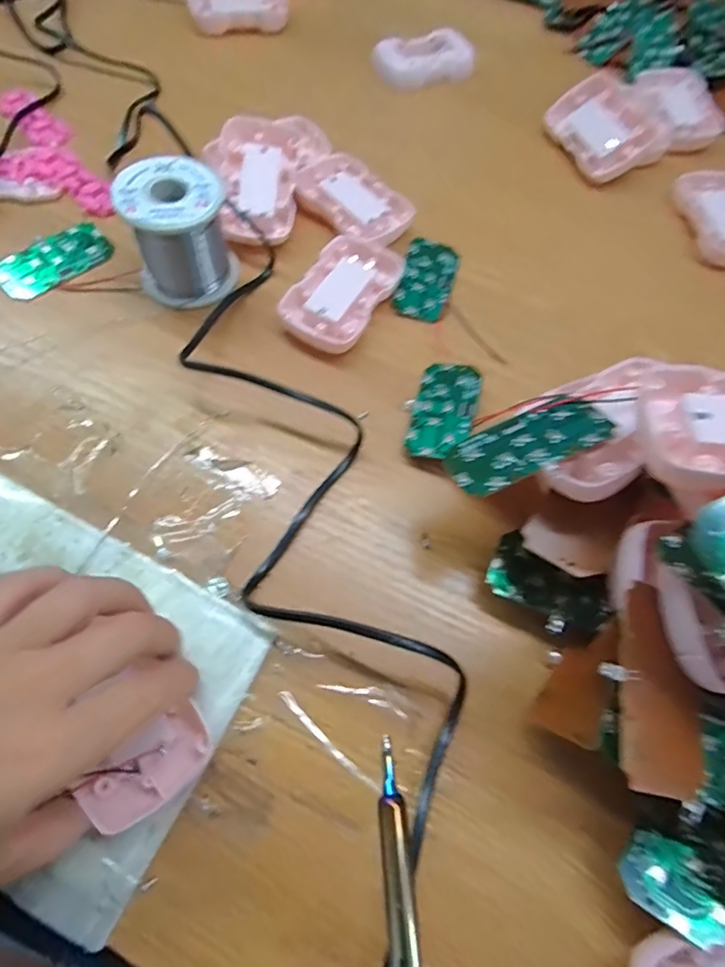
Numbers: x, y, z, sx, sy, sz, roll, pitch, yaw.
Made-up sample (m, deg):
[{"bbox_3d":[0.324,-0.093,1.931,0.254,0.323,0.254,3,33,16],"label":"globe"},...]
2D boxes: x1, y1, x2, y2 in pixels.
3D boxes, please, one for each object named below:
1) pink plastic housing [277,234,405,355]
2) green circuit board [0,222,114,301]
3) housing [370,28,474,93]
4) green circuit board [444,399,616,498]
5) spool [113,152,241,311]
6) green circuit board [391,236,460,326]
[{"bbox_3d":[-0.013,-0.128,0.359,0.052,0.015,0.095,28,66,10],"label":"pink plastic housing"},{"bbox_3d":[-0.208,-0.151,0.364,0.074,0.006,0.039,-35,71,-17],"label":"green circuit board"},{"bbox_3d":[0.056,-0.378,0.482,0.093,0.017,0.056,-21,67,-12],"label":"housing"},{"bbox_3d":[0.074,-0.018,0.248,0.071,0.005,0.037,-27,44,-2],"label":"green circuit board"},{"bbox_3d":[-0.115,-0.157,0.340,0.061,0.061,0.061,-16,66,-10],"label":"spool"},{"bbox_3d":[0.044,-0.144,0.377,0.036,0.005,0.072,17,65,5],"label":"green circuit board"}]

